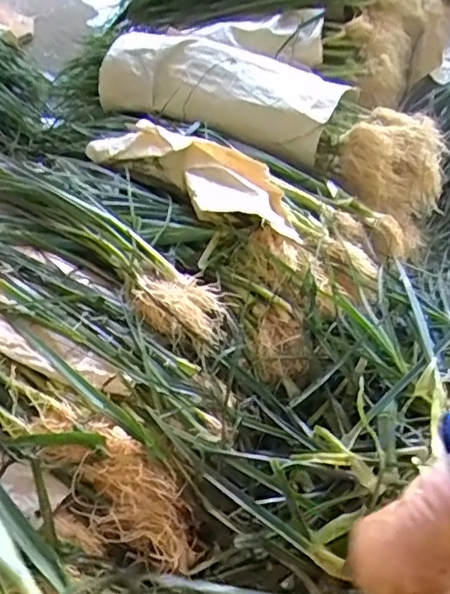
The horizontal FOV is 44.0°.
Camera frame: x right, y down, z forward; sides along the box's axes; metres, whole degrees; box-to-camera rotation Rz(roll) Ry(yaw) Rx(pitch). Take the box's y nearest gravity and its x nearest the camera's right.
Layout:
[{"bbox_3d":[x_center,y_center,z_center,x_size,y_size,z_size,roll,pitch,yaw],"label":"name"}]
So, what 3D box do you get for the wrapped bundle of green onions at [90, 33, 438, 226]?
[{"bbox_3d":[0.082,-0.395,1.201,0.792,0.184,0.215,20,50,15],"label":"wrapped bundle of green onions"}]

